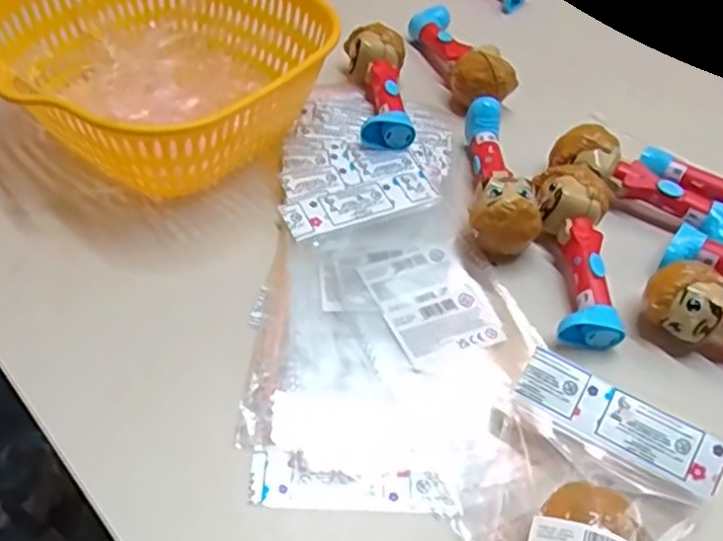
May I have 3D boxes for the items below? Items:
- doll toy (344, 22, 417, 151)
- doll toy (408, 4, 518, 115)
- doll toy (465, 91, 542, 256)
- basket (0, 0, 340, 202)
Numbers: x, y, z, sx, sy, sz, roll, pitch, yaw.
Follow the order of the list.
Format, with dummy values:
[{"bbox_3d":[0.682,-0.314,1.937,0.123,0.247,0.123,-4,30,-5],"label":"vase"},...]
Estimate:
[{"bbox_3d":[0.013,-0.138,0.500,0.044,0.031,0.111,1,49,-5],"label":"doll toy"},{"bbox_3d":[0.077,-0.175,0.546,0.042,0.043,0.128,-13,52,-17],"label":"doll toy"},{"bbox_3d":[0.090,-0.068,0.447,0.038,0.033,0.127,5,48,-2],"label":"doll toy"},{"bbox_3d":[-0.131,-0.135,0.458,0.198,0.080,0.199,3,49,-4],"label":"basket"}]

